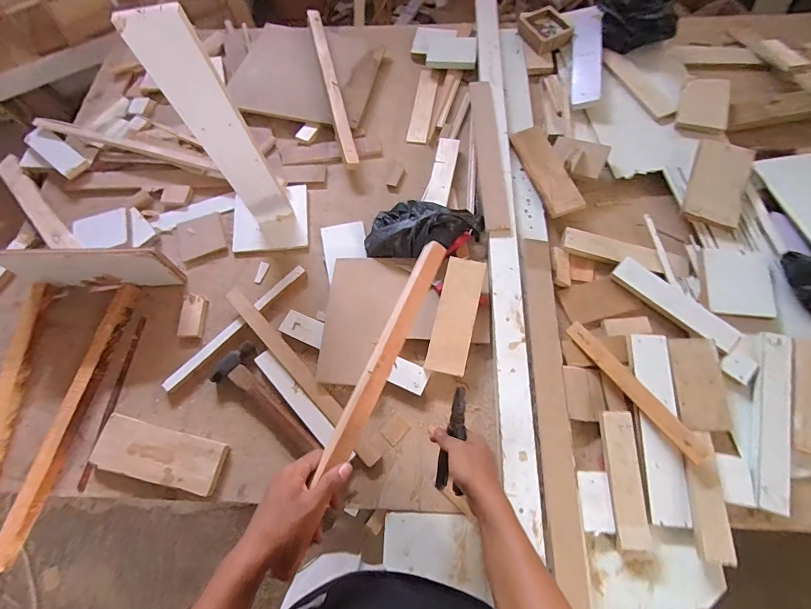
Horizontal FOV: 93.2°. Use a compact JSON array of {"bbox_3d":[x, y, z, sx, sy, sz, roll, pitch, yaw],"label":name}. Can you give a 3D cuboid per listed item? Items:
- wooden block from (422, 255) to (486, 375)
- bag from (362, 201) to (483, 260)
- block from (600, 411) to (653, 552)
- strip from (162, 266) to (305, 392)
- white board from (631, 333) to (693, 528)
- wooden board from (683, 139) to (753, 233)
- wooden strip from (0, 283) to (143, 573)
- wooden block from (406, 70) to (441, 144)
[{"bbox_3d":[0.092,0.019,0.692,0.069,0.009,0.210,11,78,13],"label":"wooden block"},{"bbox_3d":[0.036,-0.153,0.761,0.232,0.070,0.122,6,68,5],"label":"bag"},{"bbox_3d":[0.338,0.264,0.585,0.047,0.014,0.191,1,68,3],"label":"block"},{"bbox_3d":[-0.322,0.039,0.731,0.022,0.012,0.323,41,75,17],"label":"strip"},{"bbox_3d":[0.407,0.189,0.610,0.062,0.010,0.287,3,72,5],"label":"white board"},{"bbox_3d":[0.613,-0.242,0.750,0.097,0.015,0.190,18,78,15],"label":"wooden board"},{"bbox_3d":[-0.590,0.189,0.683,0.038,0.032,0.486,9,68,6],"label":"wooden strip"},{"bbox_3d":[0.045,-0.493,0.950,0.049,0.011,0.239,9,68,6],"label":"wooden block"}]

